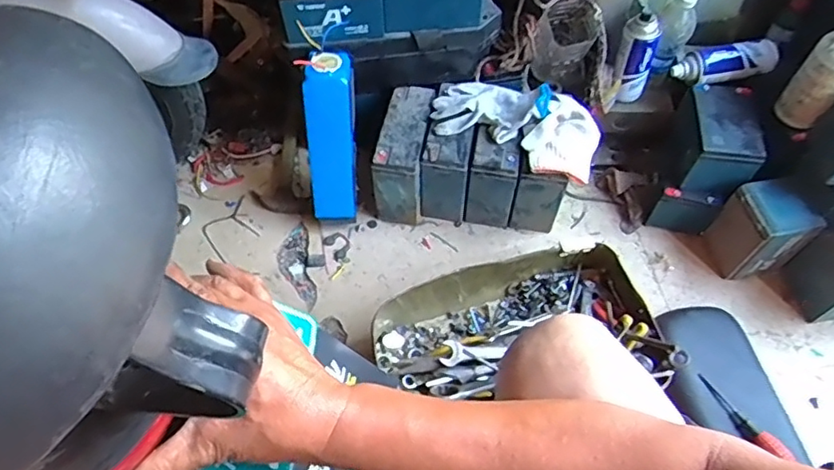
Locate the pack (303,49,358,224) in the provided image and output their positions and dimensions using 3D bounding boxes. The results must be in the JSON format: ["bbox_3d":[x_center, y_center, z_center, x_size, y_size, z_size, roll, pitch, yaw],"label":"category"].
[{"bbox_3d":[-0.138,-0.151,0.987,0.074,0.296,0.082,4,35,2],"label":"pack"}]

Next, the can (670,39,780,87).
[{"bbox_3d":[0.516,-0.291,0.985,0.165,0.058,0.056,-7,58,12],"label":"can"}]

